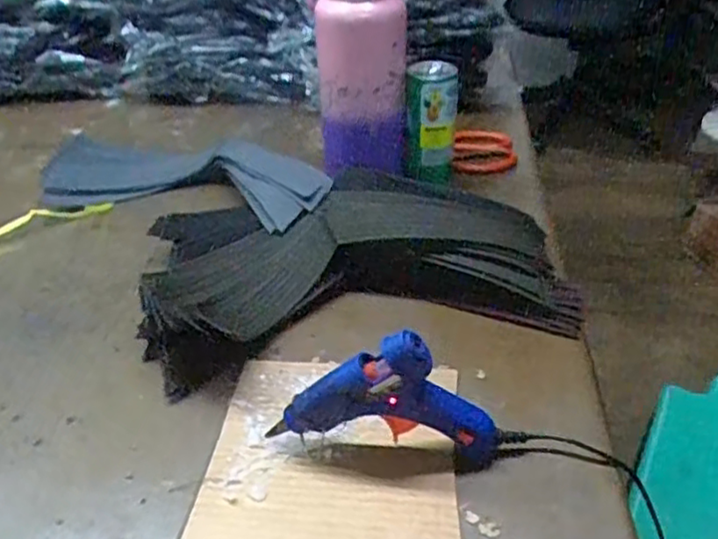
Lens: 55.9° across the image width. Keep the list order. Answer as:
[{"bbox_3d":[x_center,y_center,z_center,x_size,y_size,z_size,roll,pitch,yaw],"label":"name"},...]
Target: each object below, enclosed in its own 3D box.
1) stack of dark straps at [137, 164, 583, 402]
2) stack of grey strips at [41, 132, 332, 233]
[{"bbox_3d":[-0.002,-0.017,0.580,0.355,0.068,0.212,-8,35,-10],"label":"stack of dark straps"},{"bbox_3d":[-0.171,-0.094,0.705,0.315,0.047,0.141,12,37,19],"label":"stack of grey strips"}]

